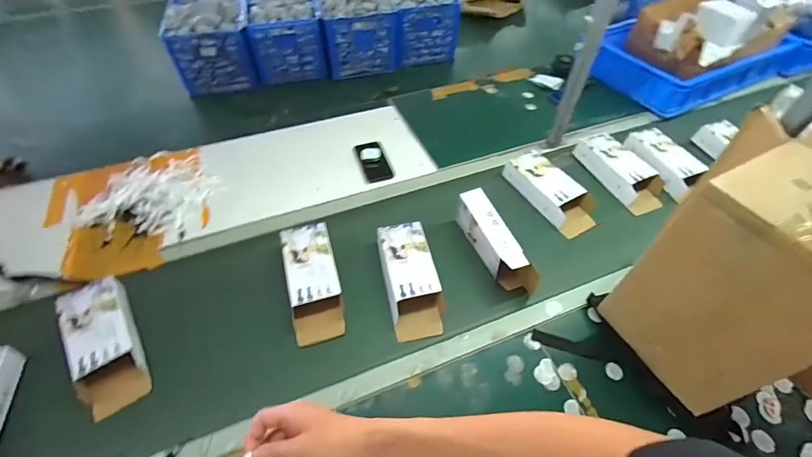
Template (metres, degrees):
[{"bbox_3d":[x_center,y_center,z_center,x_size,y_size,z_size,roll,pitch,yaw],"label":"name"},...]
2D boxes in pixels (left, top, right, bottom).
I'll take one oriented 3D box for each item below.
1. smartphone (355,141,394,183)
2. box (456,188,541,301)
[{"bbox_3d":[-0.088,-0.187,1.061,0.073,0.010,0.141,-15,60,-14],"label":"smartphone"},{"bbox_3d":[0.193,0.034,0.847,0.055,0.102,0.242,-19,54,-17],"label":"box"}]

